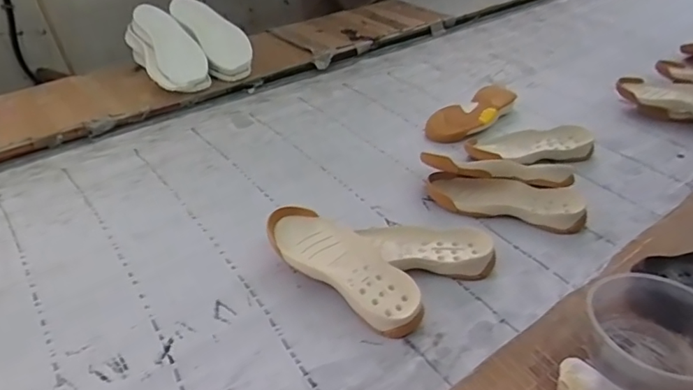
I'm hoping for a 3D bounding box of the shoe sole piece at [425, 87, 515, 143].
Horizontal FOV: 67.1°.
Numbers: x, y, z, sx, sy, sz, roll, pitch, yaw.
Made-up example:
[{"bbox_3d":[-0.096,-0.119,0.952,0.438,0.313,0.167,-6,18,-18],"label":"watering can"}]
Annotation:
[{"bbox_3d":[0.263,-0.167,1.084,0.099,0.045,0.234,32,47,30],"label":"shoe sole piece"}]

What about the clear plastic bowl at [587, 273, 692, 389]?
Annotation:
[{"bbox_3d":[0.316,0.153,0.534,0.132,0.074,0.122,2,39,-2],"label":"clear plastic bowl"}]

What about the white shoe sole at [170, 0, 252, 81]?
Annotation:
[{"bbox_3d":[-0.320,-0.381,1.238,0.112,0.035,0.278,-37,70,-12],"label":"white shoe sole"}]

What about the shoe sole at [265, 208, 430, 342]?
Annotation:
[{"bbox_3d":[-0.001,0.093,0.706,0.243,0.060,0.092,29,45,28],"label":"shoe sole"}]

